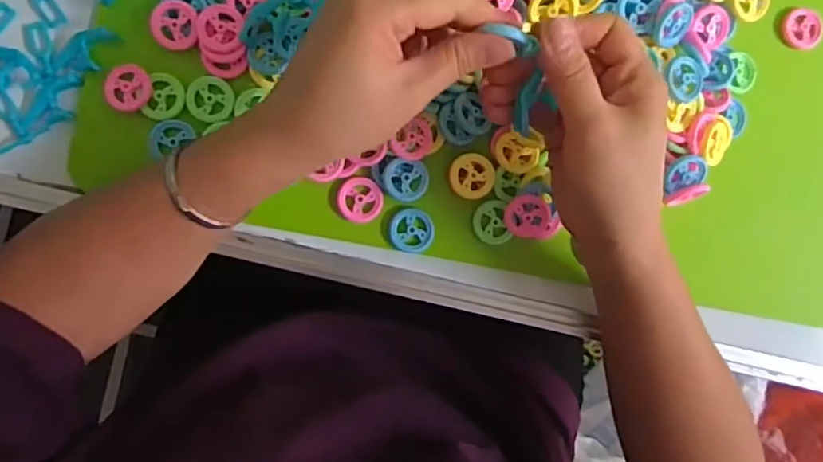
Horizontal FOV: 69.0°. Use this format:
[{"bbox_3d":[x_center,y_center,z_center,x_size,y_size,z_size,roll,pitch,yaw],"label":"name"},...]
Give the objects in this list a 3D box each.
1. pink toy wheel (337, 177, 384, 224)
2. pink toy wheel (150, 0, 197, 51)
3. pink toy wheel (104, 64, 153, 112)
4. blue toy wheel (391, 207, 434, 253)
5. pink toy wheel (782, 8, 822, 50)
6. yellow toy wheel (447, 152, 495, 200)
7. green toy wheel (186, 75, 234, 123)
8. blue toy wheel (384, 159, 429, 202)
[{"bbox_3d":[-0.033,-0.020,0.393,0.029,0.004,0.030,0,90,-6],"label":"pink toy wheel"},{"bbox_3d":[-0.153,-0.133,0.386,0.029,0.006,0.030,0,90,-6],"label":"pink toy wheel"},{"bbox_3d":[-0.183,-0.093,0.385,0.029,0.005,0.032,-44,94,-4],"label":"pink toy wheel"},{"bbox_3d":[0.001,0.000,0.397,0.029,0.004,0.029,0,90,-6],"label":"blue toy wheel"},{"bbox_3d":[0.290,-0.150,0.444,0.027,0.007,0.030,-4,96,16],"label":"pink toy wheel"},{"bbox_3d":[0.041,-0.038,0.406,0.030,0.004,0.031,0,90,-6],"label":"yellow toy wheel"},{"bbox_3d":[-0.132,-0.086,0.393,0.029,0.004,0.030,0,90,-6],"label":"green toy wheel"},{"bbox_3d":[-0.003,-0.033,0.391,0.028,0.006,0.026,0,90,-6],"label":"blue toy wheel"}]

